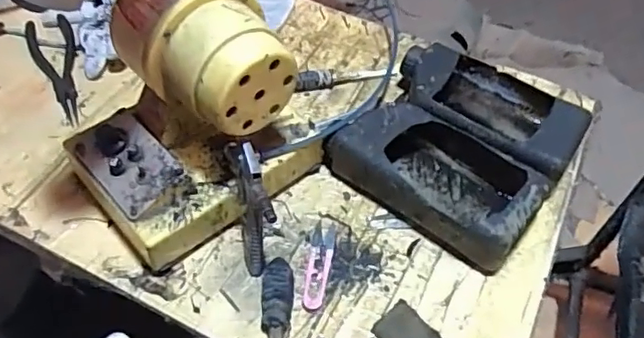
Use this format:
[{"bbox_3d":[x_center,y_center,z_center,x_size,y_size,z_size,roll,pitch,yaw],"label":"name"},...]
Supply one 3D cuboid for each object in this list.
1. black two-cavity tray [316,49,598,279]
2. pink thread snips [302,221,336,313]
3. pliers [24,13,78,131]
[{"bbox_3d":[0.155,-0.036,0.635,0.215,0.062,0.235,32,58,21],"label":"black two-cavity tray"},{"bbox_3d":[-0.004,0.096,0.563,0.025,0.006,0.099,8,52,4],"label":"pink thread snips"},{"bbox_3d":[-0.339,-0.127,0.726,0.058,0.021,0.195,-18,55,-16],"label":"pliers"}]

